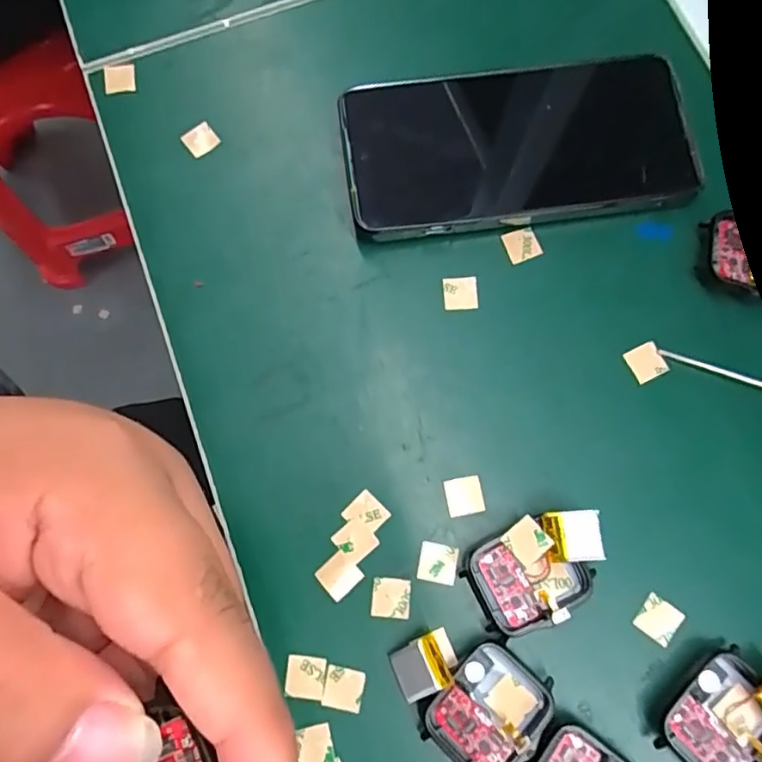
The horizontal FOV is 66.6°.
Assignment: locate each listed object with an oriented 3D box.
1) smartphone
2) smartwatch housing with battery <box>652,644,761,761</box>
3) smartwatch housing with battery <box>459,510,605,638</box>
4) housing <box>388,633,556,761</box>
[{"bbox_3d":[0.060,-0.111,0.276,0.154,0.016,0.078,-8,77,0],"label":"smartphone"},{"bbox_3d":[0.133,0.126,0.219,0.054,0.017,0.036,-43,79,-8],"label":"smartwatch housing with battery"},{"bbox_3d":[0.063,0.075,0.232,0.054,0.019,0.037,-26,77,-4],"label":"smartwatch housing with battery"},{"bbox_3d":[0.034,0.120,0.225,0.057,0.013,0.044,41,81,10],"label":"housing"}]

